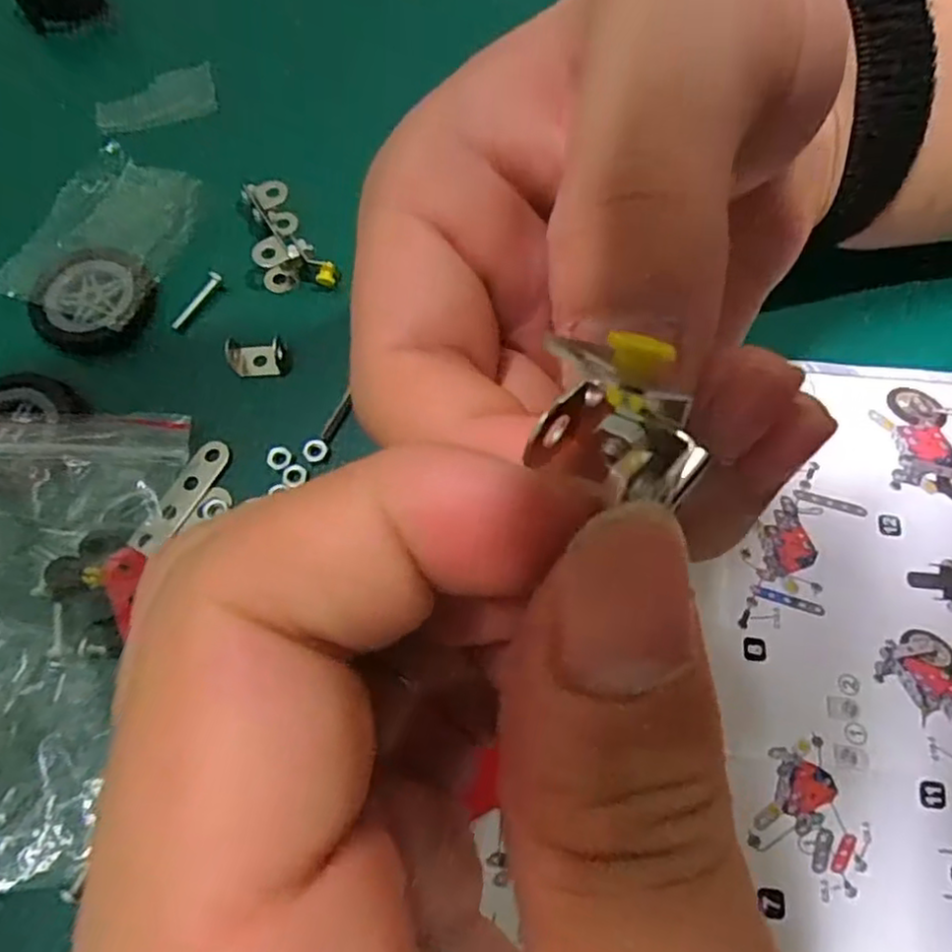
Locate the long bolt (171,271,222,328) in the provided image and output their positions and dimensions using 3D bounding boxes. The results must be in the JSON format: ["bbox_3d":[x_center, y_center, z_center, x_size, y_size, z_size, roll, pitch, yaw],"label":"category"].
[{"bbox_3d":[-0.089,-0.056,0.215,0.004,0.004,0.022,35,84,12],"label":"long bolt"}]

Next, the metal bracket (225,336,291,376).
[{"bbox_3d":[-0.068,-0.037,0.209,0.020,0.008,0.011,2,67,2],"label":"metal bracket"}]

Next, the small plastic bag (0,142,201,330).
[{"bbox_3d":[-0.119,-0.077,0.220,0.040,0.009,0.060,20,69,9],"label":"small plastic bag"}]

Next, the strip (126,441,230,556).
[{"bbox_3d":[-0.084,0.006,0.193,0.009,0.004,0.037,29,69,4],"label":"strip"}]

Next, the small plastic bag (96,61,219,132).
[{"bbox_3d":[-0.118,-0.138,0.249,0.043,0.004,0.018,-19,83,-3],"label":"small plastic bag"}]

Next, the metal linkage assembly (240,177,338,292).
[{"bbox_3d":[-0.063,-0.075,0.218,0.019,0.017,0.042,-31,70,-11],"label":"metal linkage assembly"}]

